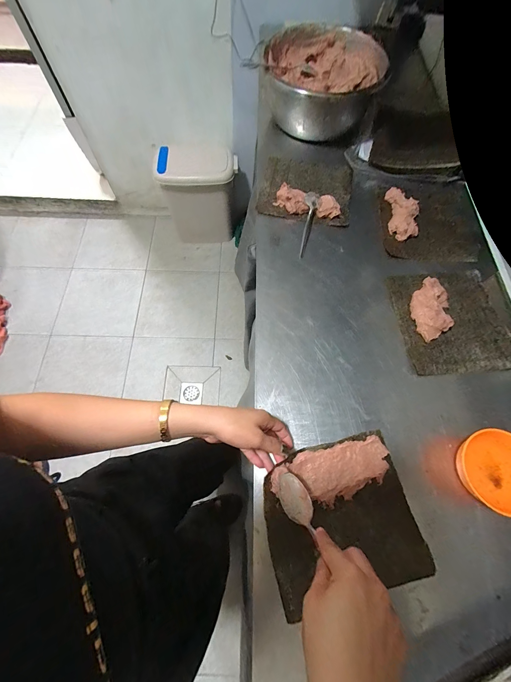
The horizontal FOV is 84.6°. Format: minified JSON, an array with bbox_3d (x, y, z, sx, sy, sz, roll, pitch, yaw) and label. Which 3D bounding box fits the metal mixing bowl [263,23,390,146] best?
[{"bbox_3d":[0.152,-0.609,0.677,0.249,0.132,0.249,0,67,-2],"label":"metal mixing bowl"}]

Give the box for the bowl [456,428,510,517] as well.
[{"bbox_3d":[0.337,0.182,0.398,0.096,0.051,0.103,1,67,-1],"label":"bowl"}]

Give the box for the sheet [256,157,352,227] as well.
[{"bbox_3d":[0.113,-0.338,0.613,0.196,0.031,0.175,8,67,2],"label":"sheet"}]

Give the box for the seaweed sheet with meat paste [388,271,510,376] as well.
[{"bbox_3d":[0.353,-0.042,0.498,0.183,0.031,0.193,-4,67,-3],"label":"seaweed sheet with meat paste"}]

